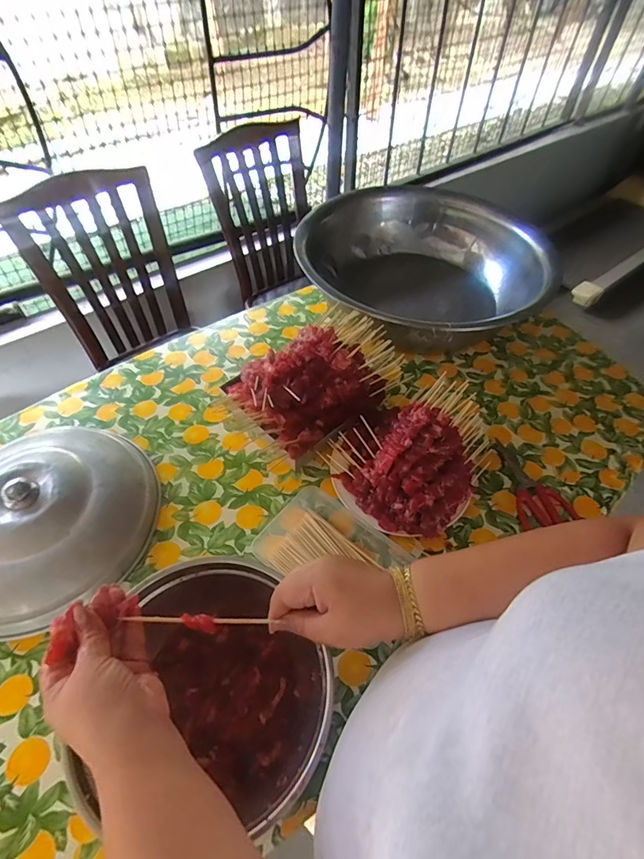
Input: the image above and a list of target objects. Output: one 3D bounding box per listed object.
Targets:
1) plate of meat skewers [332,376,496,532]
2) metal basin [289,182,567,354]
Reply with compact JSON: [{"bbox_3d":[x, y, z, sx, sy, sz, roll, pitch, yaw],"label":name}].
[{"bbox_3d":[0.195,0.018,0.774,0.375,0.129,0.235,-35,61,-25],"label":"plate of meat skewers"},{"bbox_3d":[0.244,-0.392,1.047,0.518,0.190,0.611,28,57,18],"label":"metal basin"}]

